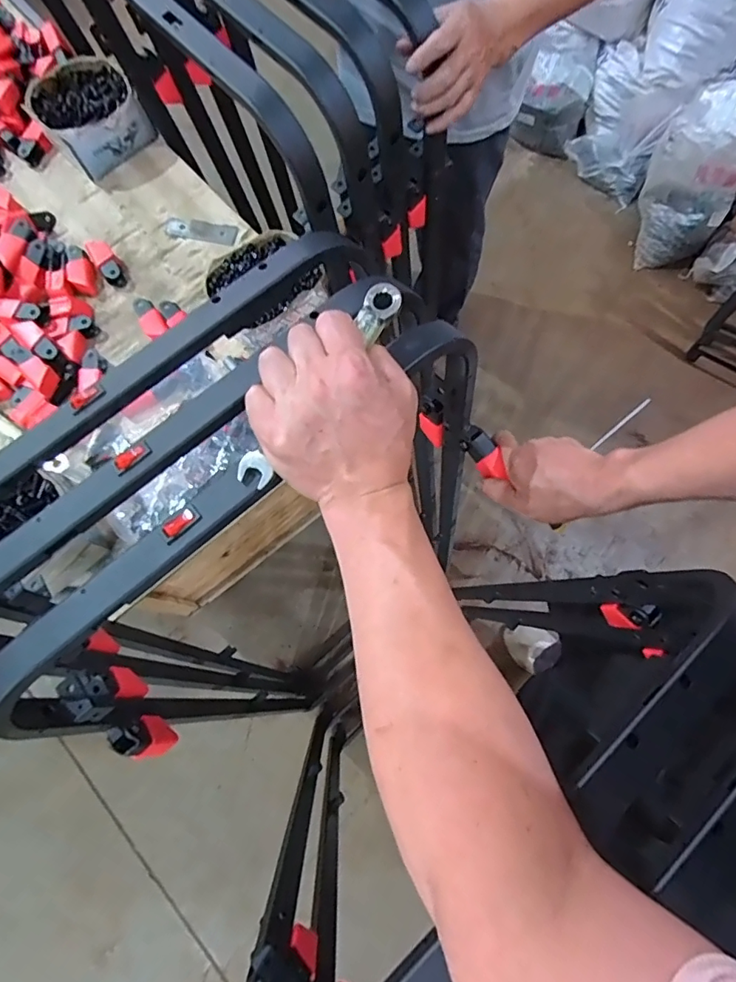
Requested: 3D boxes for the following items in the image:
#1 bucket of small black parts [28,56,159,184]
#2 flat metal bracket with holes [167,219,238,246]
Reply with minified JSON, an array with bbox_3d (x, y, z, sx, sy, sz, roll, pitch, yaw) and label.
[{"bbox_3d":[-0.475,-0.637,0.843,0.152,0.078,0.177,-39,77,-9],"label":"bucket of small black parts"},{"bbox_3d":[-0.276,-0.430,0.819,0.119,0.005,0.043,10,75,2],"label":"flat metal bracket with holes"}]

